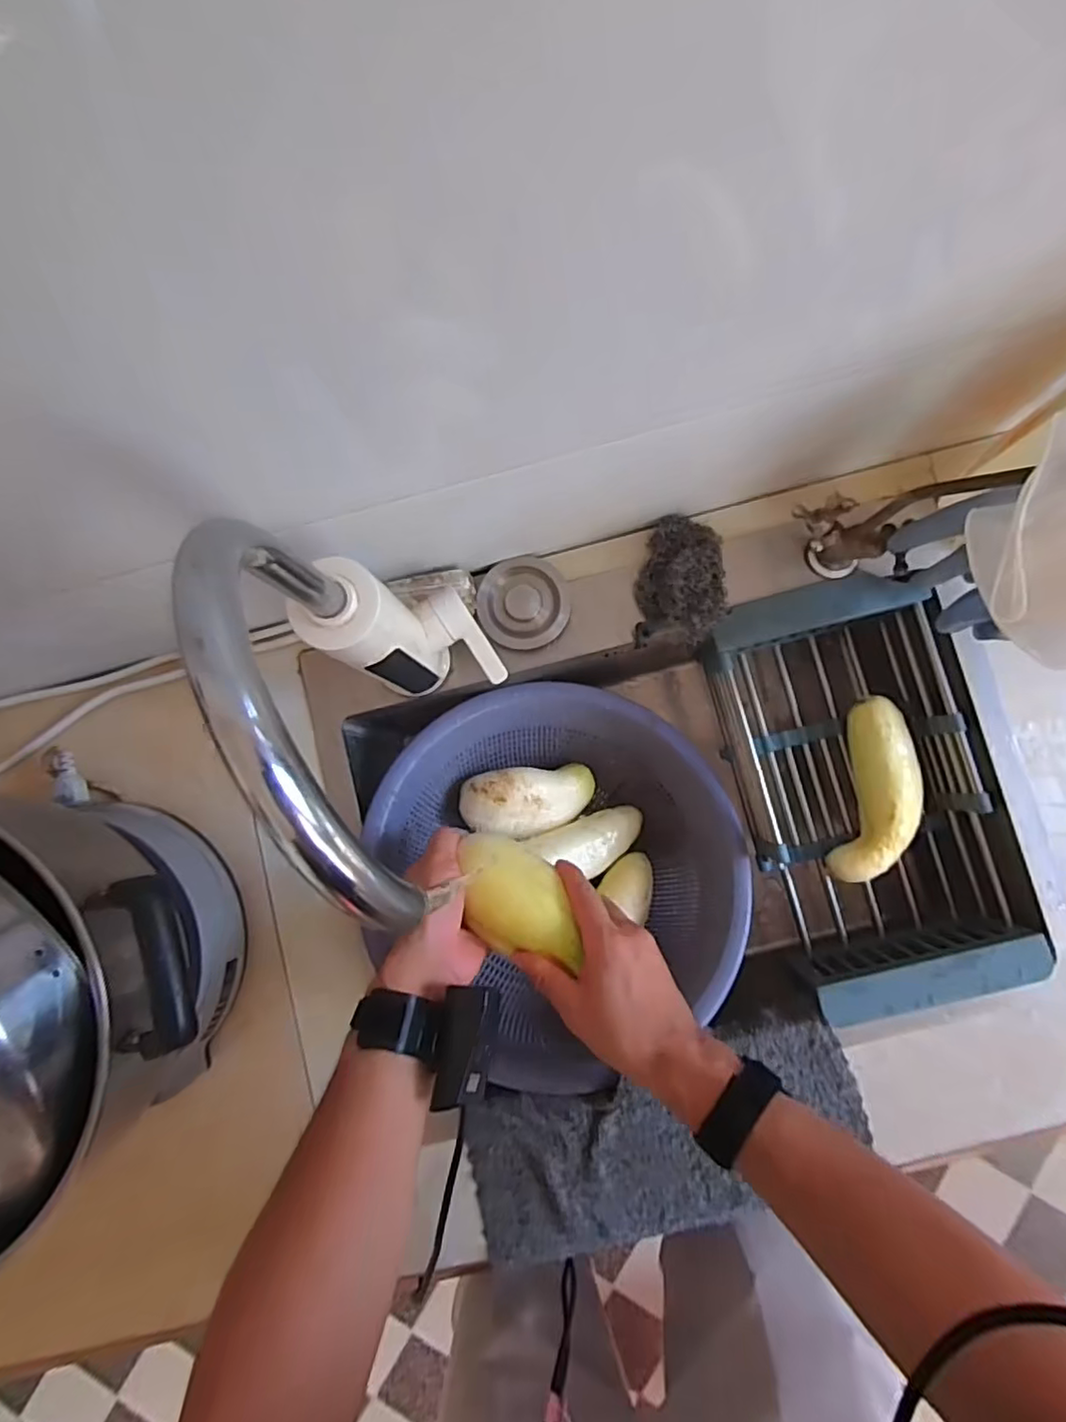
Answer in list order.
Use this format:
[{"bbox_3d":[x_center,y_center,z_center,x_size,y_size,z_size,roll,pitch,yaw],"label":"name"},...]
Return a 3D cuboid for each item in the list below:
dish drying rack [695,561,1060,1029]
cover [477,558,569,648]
[{"bbox_3d":[0.305,0.071,0.587,0.199,0.100,0.352,-15,85,2],"label":"dish drying rack"},{"bbox_3d":[-0.008,-0.096,0.567,0.080,0.013,0.078,-5,106,-3],"label":"cover"}]

